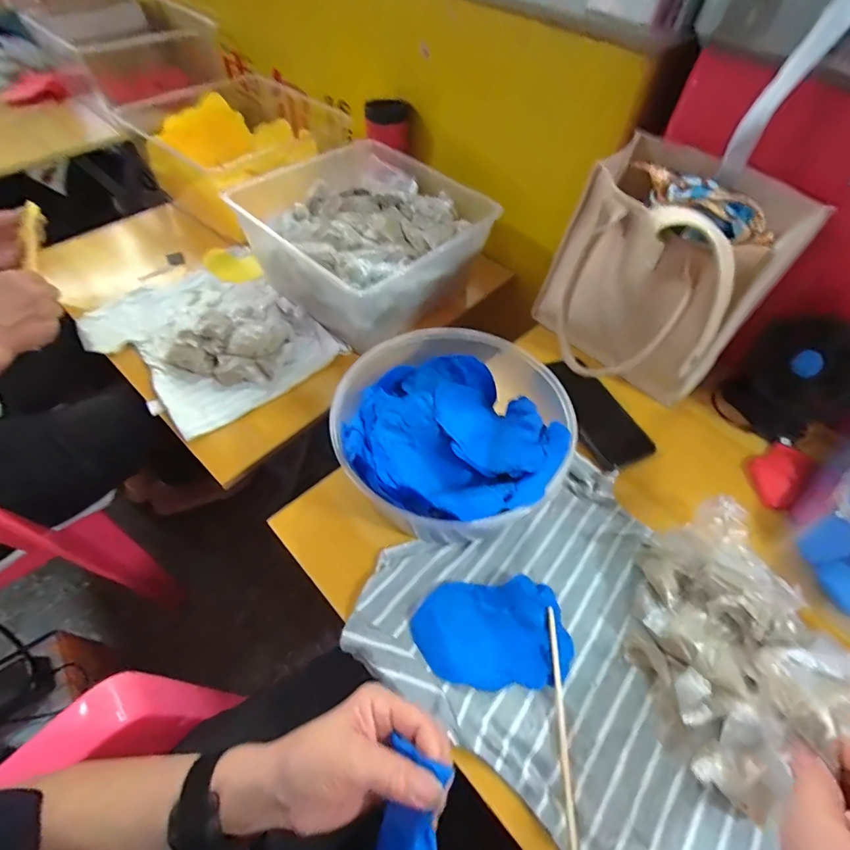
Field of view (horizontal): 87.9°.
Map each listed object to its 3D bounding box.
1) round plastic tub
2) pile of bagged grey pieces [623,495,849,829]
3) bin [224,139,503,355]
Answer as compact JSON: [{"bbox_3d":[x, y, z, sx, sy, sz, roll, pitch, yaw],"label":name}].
[{"bbox_3d":[0.023,0.003,0.459,0.217,0.110,0.203,2,55,-2],"label":"round plastic tub"},{"bbox_3d":[0.264,0.176,0.368,0.179,0.079,0.187,-23,59,-18],"label":"pile of bagged grey pieces"},{"bbox_3d":[-0.091,-0.281,0.687,0.308,0.134,0.280,37,61,21],"label":"bin"}]

